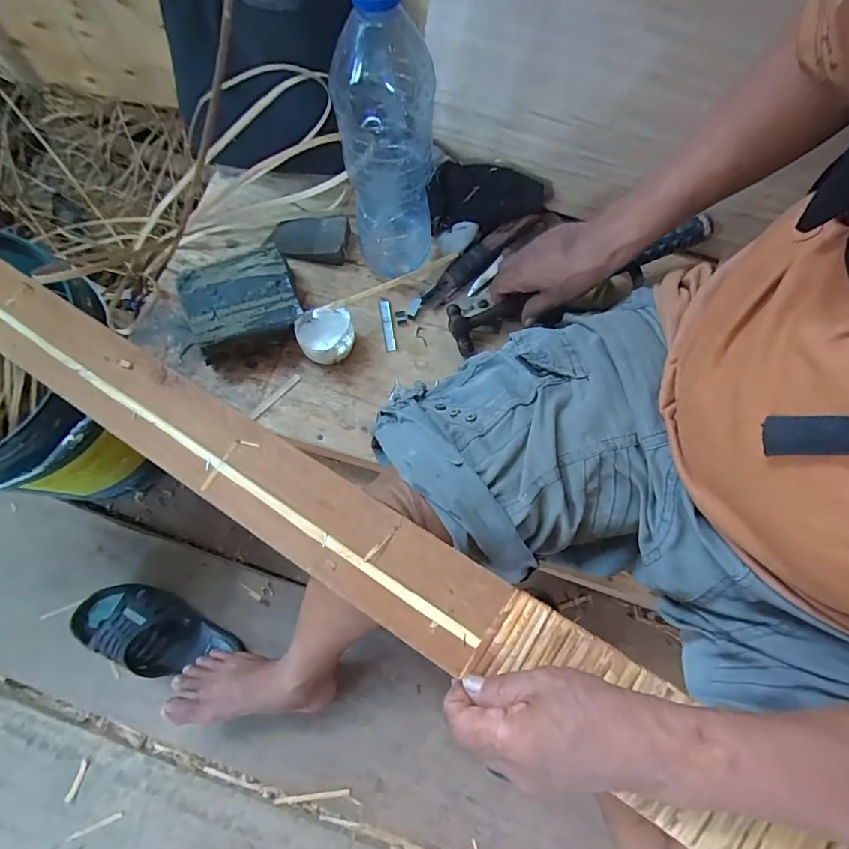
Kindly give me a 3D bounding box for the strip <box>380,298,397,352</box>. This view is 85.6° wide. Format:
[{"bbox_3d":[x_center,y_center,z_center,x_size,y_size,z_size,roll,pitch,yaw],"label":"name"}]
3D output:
[{"bbox_3d":[-0.041,-0.111,0.514,0.012,0.011,0.063,-8,74,-5],"label":"strip"}]

